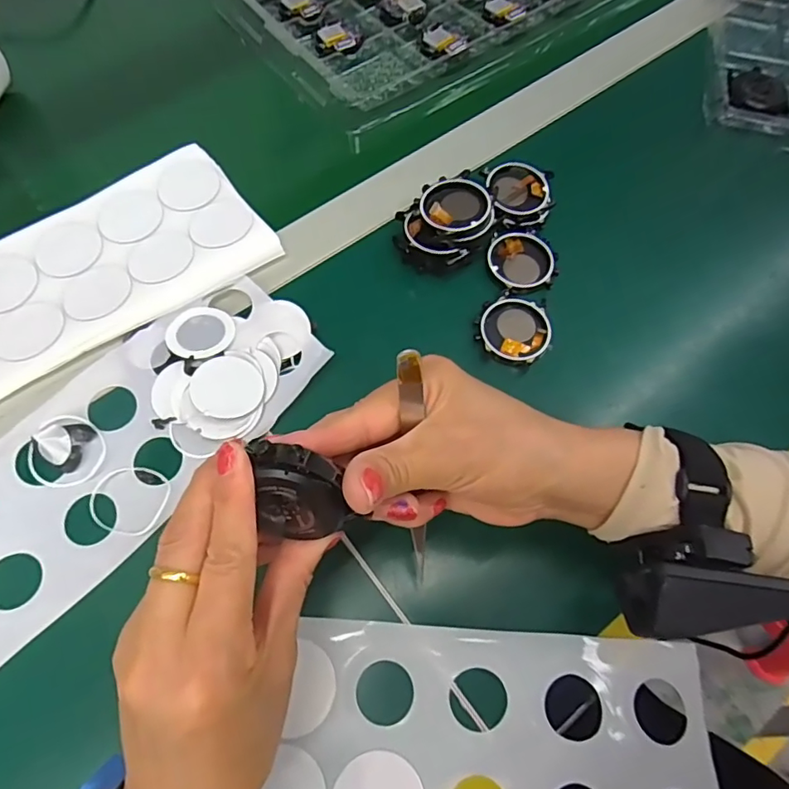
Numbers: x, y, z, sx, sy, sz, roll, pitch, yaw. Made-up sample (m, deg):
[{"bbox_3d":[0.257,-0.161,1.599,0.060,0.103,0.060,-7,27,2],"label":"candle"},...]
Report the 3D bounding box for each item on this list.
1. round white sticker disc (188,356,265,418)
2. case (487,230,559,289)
[{"bbox_3d":[-0.098,-0.005,0.317,0.040,0.004,0.040,5,61,-9],"label":"round white sticker disc"},{"bbox_3d":[0.086,-0.093,0.368,0.045,0.009,0.045,-7,68,-4],"label":"case"}]

